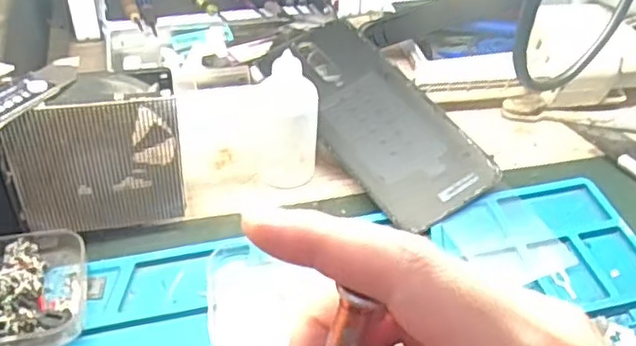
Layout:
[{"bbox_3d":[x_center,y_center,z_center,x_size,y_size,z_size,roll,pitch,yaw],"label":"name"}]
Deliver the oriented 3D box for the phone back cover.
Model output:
[{"bbox_3d":[0.034,-0.036,0.415,0.071,0.005,0.160,-30,62,-17],"label":"phone back cover"}]

